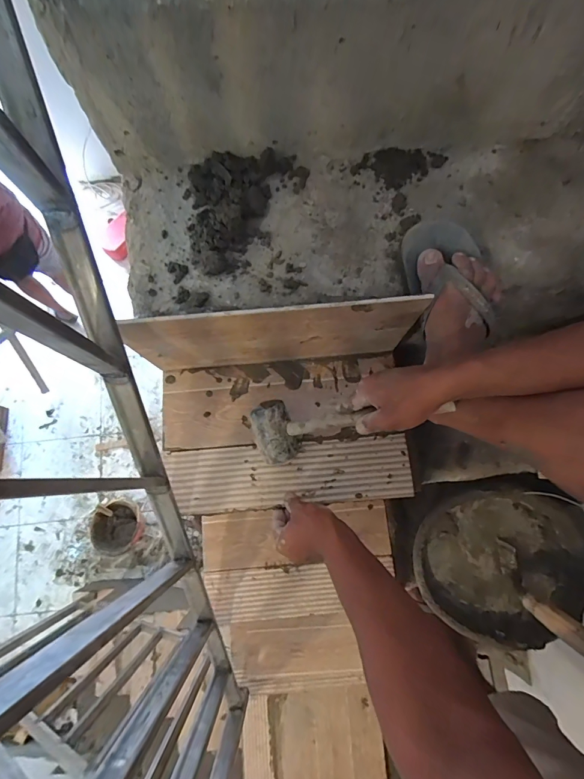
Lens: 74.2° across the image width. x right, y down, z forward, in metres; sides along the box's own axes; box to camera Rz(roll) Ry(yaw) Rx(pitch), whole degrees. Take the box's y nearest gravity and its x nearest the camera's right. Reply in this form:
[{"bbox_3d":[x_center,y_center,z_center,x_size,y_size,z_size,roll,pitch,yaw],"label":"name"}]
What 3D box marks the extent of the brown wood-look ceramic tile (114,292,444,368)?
[{"bbox_3d":[-0.026,-0.071,0.553,0.382,0.204,0.006,-5,77,-1],"label":"brown wood-look ceramic tile"}]

